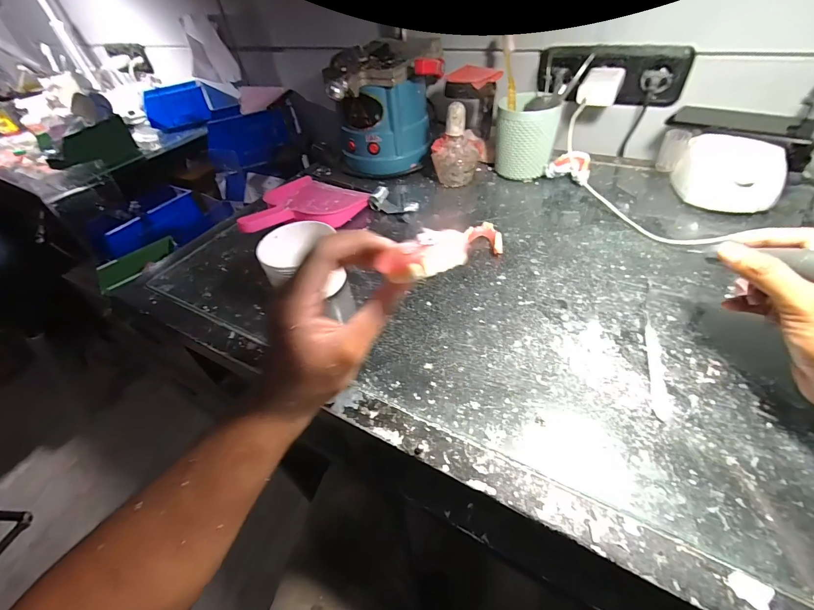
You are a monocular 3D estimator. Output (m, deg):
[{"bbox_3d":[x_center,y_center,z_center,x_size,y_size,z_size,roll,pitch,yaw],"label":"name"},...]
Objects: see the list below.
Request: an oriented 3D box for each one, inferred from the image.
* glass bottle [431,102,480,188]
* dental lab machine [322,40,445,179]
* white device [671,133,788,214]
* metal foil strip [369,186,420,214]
[{"bbox_3d":[0.078,-0.253,0.577,0.074,0.114,0.057,2,46,8],"label":"glass bottle"},{"bbox_3d":[-0.049,-0.340,0.634,0.167,0.173,0.165,-16,46,-9],"label":"dental lab machine"},{"bbox_3d":[0.433,-0.173,0.484,0.116,0.076,0.079,20,51,24],"label":"white device"},{"bbox_3d":[-0.021,-0.161,0.561,0.073,0.024,0.035,22,52,25],"label":"metal foil strip"}]

